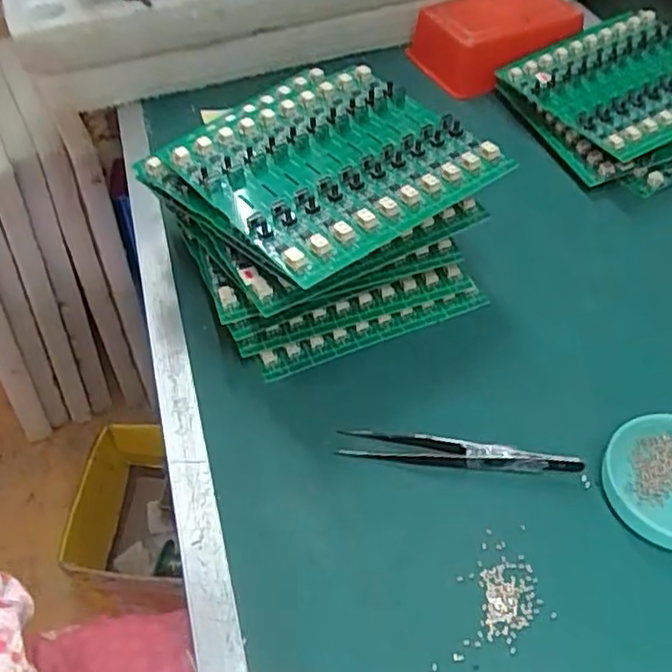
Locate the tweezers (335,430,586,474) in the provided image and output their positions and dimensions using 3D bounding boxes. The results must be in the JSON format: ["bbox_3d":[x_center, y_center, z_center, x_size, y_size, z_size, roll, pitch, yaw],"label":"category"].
[{"bbox_3d":[0.059,0.056,0.329,0.114,0.014,0.016,5,50,9],"label":"tweezers"}]

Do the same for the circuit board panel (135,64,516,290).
[{"bbox_3d":[-0.008,-0.098,0.366,0.140,0.013,0.149,-35,55,-23],"label":"circuit board panel"}]

